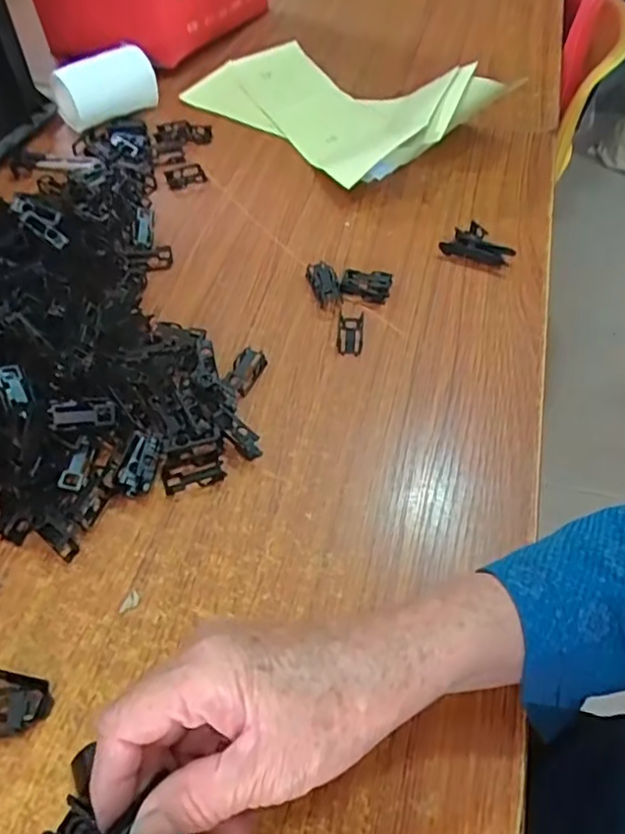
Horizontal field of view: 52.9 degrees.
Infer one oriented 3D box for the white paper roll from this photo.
[{"bbox_3d":[-0.236,-0.375,0.712,0.102,0.054,0.055,-35,60,-25],"label":"white paper roll"}]

